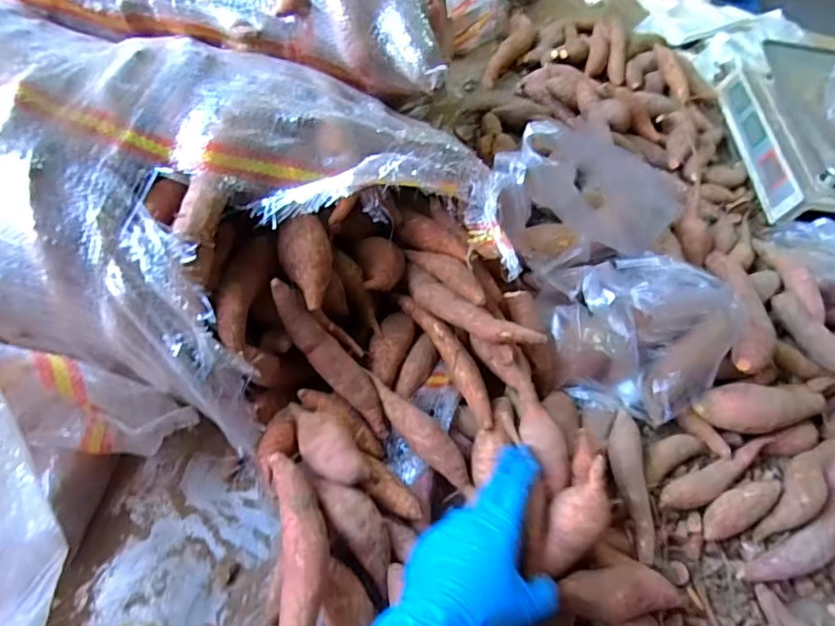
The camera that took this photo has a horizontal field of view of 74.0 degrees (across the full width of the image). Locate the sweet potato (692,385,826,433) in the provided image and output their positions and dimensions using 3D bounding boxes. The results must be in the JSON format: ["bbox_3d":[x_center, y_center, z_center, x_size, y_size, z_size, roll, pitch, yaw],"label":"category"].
[{"bbox_3d":[0.352,0.094,0.557,0.135,0.035,0.045,-5,57,-12],"label":"sweet potato"}]

